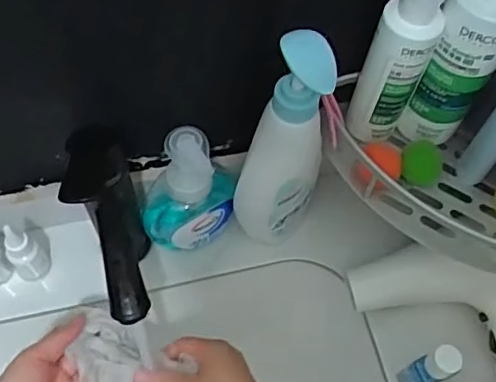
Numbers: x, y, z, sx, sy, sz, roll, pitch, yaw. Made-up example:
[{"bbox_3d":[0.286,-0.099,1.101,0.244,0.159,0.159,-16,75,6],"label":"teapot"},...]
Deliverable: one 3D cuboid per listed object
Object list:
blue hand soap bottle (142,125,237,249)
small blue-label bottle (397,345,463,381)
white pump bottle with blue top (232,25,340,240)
[{"bbox_3d":[-0.054,-0.001,0.529,0.085,0.145,0.051,-24,65,-16],"label":"blue hand soap bottle"},{"bbox_3d":[0.156,0.156,0.504,0.030,0.082,0.024,-15,63,-12],"label":"small blue-label bottle"},{"bbox_3d":[0.030,-0.031,0.489,0.060,0.245,0.067,19,62,7],"label":"white pump bottle with blue top"}]

